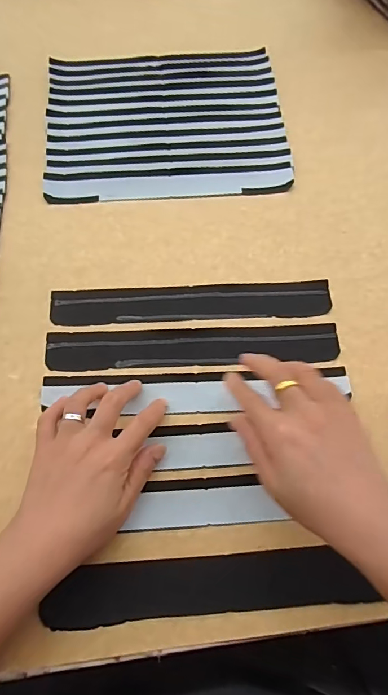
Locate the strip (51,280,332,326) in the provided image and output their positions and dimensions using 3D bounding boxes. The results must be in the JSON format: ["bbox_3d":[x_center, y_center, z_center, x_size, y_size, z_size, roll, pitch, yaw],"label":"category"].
[{"bbox_3d":[-0.001,-0.042,0.411,0.258,0.004,0.035,-3,69,-2],"label":"strip"}]

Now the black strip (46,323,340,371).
[{"bbox_3d":[0.000,-0.001,0.392,0.257,0.005,0.038,-2,69,-2],"label":"black strip"}]

